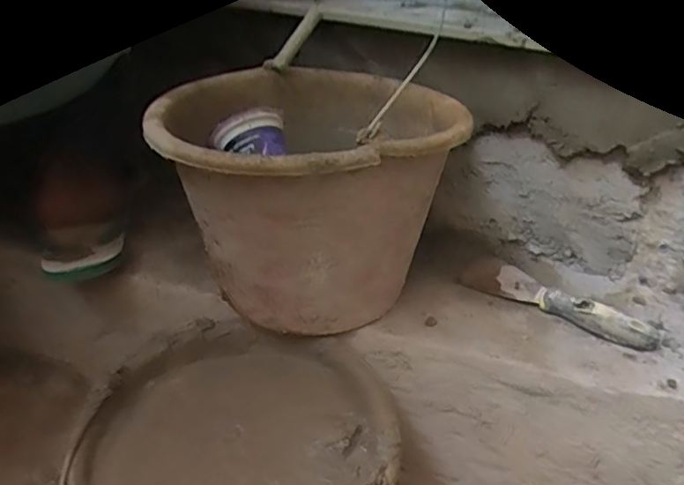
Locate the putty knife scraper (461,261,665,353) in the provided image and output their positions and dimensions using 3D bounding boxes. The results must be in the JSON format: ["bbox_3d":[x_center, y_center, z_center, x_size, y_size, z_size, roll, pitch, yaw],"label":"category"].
[{"bbox_3d":[0.219,0.057,0.568,0.197,0.026,0.053,24,34,31],"label":"putty knife scraper"}]

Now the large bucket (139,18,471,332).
[{"bbox_3d":[-0.036,-0.041,0.543,0.255,0.225,0.257,4,28,-2],"label":"large bucket"}]

